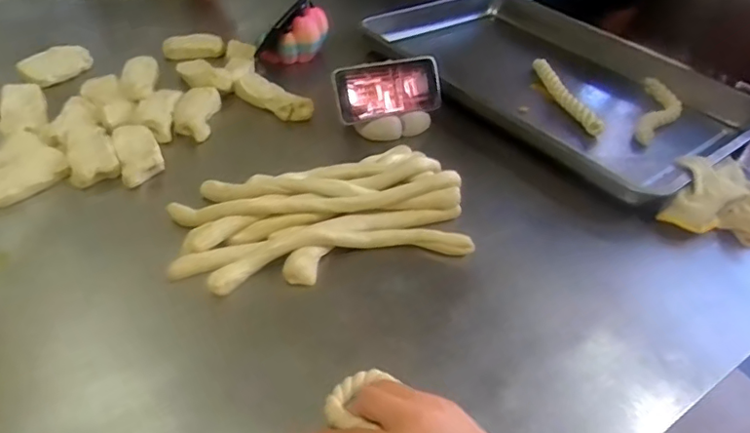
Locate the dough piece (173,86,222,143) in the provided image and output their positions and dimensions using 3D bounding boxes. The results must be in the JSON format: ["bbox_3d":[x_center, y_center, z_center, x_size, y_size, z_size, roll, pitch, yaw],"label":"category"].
[{"bbox_3d":[-0.242,-0.136,0.737,0.051,0.034,0.096,3,43,-5],"label":"dough piece"}]

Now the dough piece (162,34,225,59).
[{"bbox_3d":[-0.290,-0.270,0.869,0.093,0.029,0.033,-1,43,-9],"label":"dough piece"}]

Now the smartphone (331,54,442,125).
[{"bbox_3d":[0.020,-0.174,0.743,0.149,0.017,0.077,-15,92,-23],"label":"smartphone"}]

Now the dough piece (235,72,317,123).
[{"bbox_3d":[-0.146,-0.165,0.782,0.128,0.034,0.045,28,46,21],"label":"dough piece"}]

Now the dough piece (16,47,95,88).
[{"bbox_3d":[-0.453,-0.216,0.778,0.091,0.036,0.027,-28,53,-32],"label":"dough piece"}]

